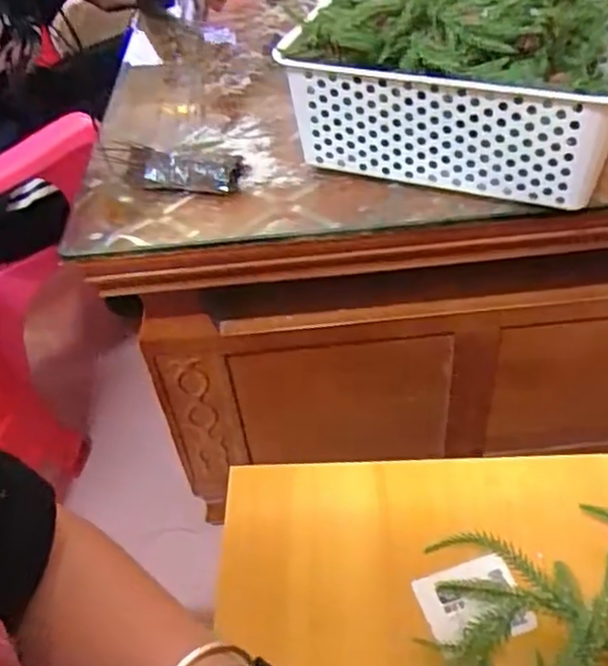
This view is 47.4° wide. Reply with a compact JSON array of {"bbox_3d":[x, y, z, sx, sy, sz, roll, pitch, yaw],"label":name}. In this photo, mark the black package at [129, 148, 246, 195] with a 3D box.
[{"bbox_3d":[-0.117,-0.158,0.685,0.112,0.031,0.038,7,47,15],"label":"black package"}]

